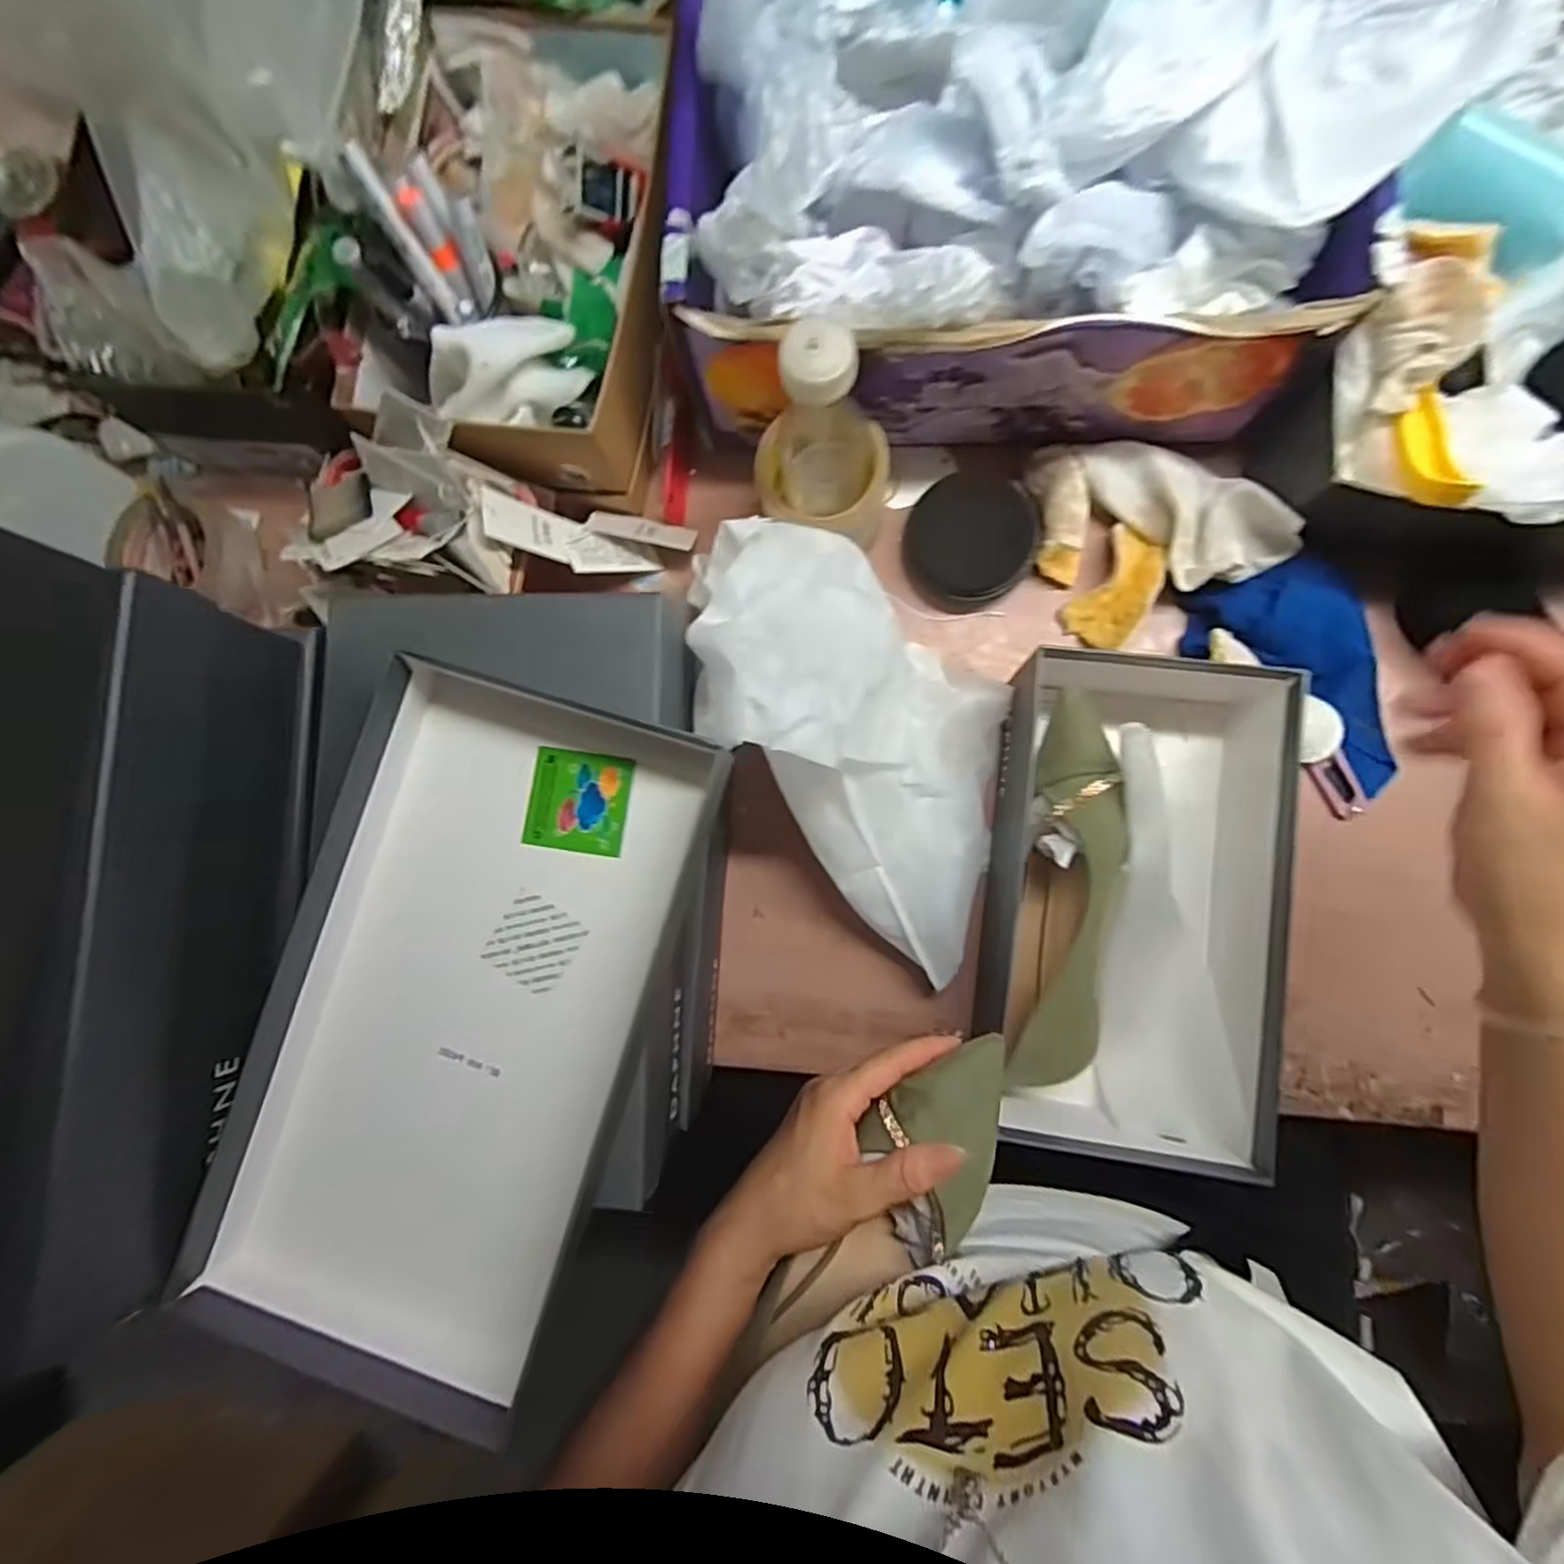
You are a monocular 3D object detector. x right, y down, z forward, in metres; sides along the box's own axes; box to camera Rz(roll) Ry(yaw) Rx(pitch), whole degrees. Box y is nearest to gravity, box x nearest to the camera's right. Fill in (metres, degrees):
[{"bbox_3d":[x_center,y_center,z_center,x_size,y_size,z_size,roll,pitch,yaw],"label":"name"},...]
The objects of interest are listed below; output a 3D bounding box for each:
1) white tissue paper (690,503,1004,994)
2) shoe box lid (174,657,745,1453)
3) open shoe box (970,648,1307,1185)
[{"bbox_3d":[0.059,-0.027,0.431,0.162,0.151,0.267,-44,84,0],"label":"white tissue paper"},{"bbox_3d":[-0.148,0.104,0.337,0.164,0.055,0.320,17,87,5],"label":"shoe box lid"},{"bbox_3d":[0.223,0.078,0.462,0.158,0.089,0.300,7,86,5],"label":"open shoe box"}]

